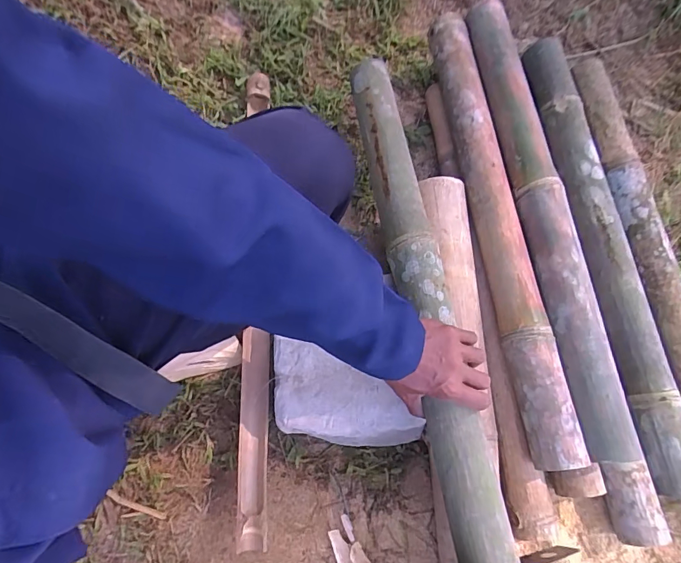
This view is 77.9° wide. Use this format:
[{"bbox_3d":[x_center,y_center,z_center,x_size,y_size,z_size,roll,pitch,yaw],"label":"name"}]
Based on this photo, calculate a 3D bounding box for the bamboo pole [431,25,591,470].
[{"bbox_3d":[0.216,-0.094,0.594,0.069,0.054,0.658,-9,74,-4],"label":"bamboo pole"}]

